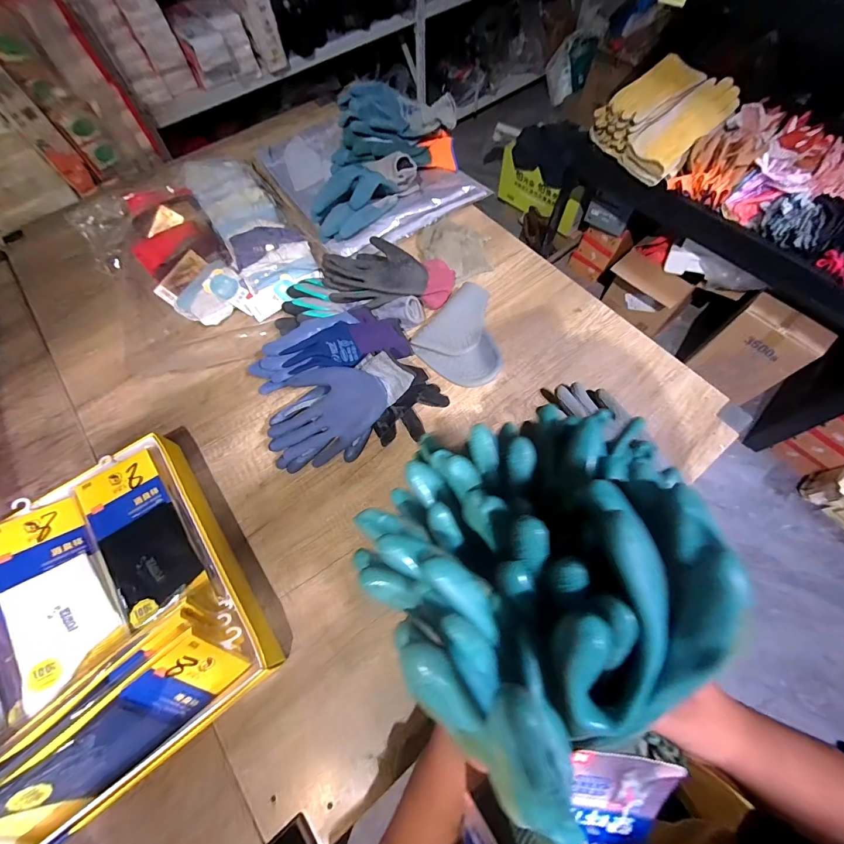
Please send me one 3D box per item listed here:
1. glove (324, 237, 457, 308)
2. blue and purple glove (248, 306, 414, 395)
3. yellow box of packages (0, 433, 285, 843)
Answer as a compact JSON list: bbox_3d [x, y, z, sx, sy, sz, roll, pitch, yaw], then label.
[{"bbox_3d":[-0.056,-0.255,0.651,0.220,0.042,0.126,-2,65,0],"label":"glove"},{"bbox_3d":[-0.147,-0.119,0.590,0.250,0.054,0.090,-14,65,-6],"label":"blue and purple glove"},{"bbox_3d":[-0.371,0.217,0.429,0.285,0.076,0.342,-35,69,-15],"label":"yellow box of packages"}]

